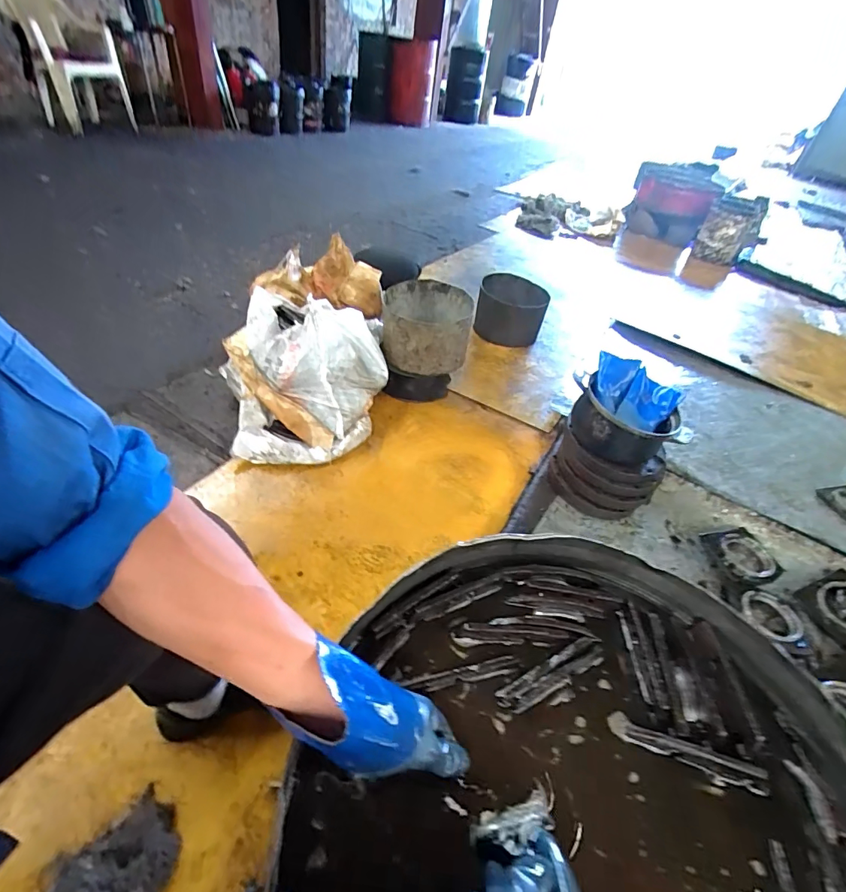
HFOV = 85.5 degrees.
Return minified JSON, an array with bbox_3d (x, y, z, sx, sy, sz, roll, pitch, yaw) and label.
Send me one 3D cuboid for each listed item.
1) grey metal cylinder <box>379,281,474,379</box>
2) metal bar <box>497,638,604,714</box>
[{"bbox_3d":[0.007,-0.349,1.400,0.257,0.203,0.267,6,43,-5],"label":"grey metal cylinder"},{"bbox_3d":[0.151,0.261,0.525,0.144,0.016,0.032,-15,49,-25],"label":"metal bar"}]

